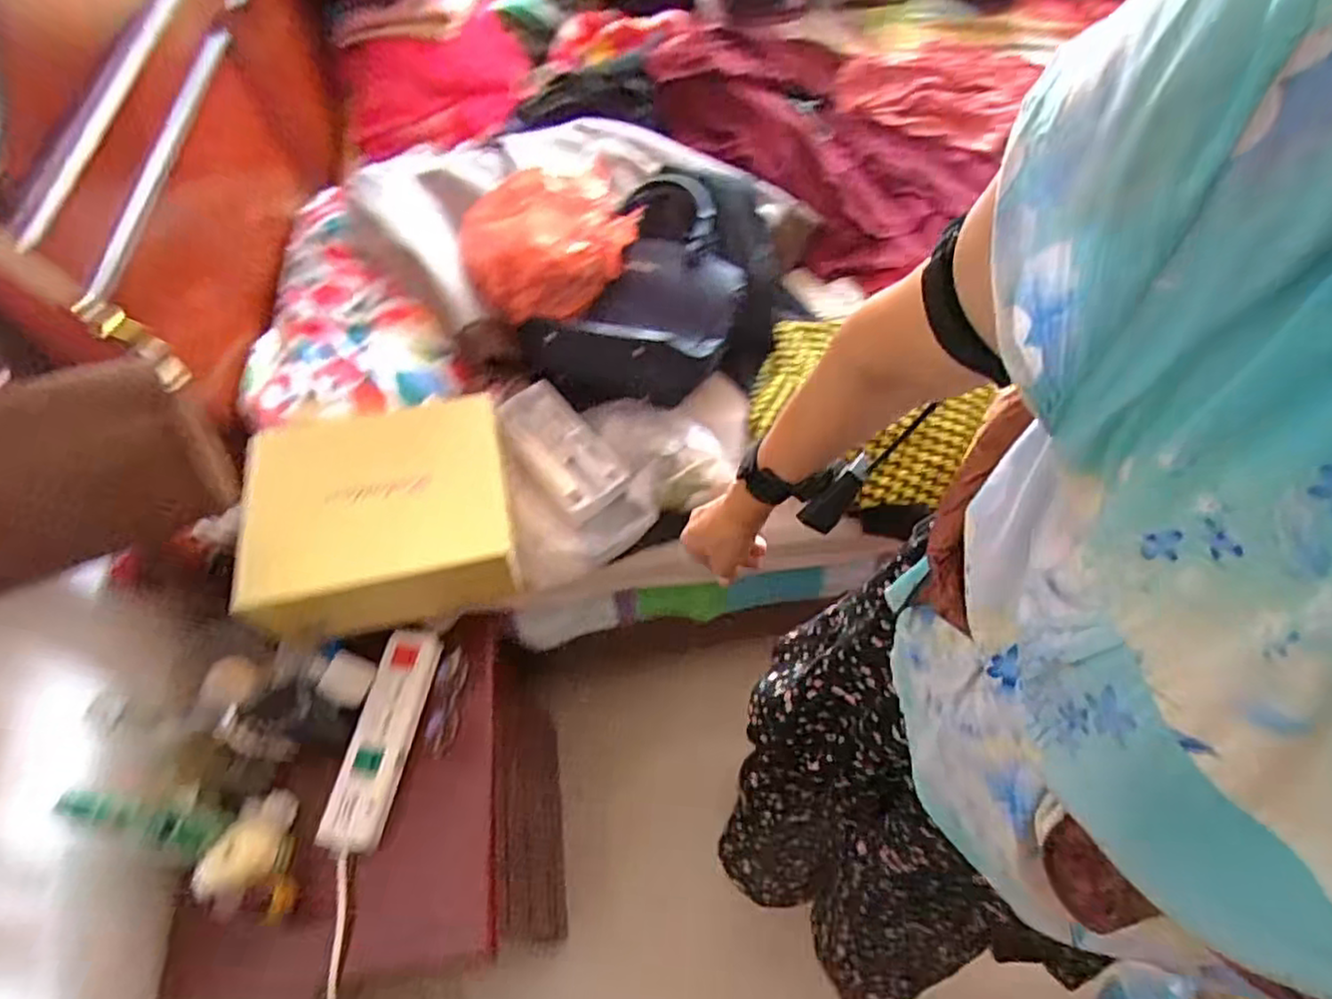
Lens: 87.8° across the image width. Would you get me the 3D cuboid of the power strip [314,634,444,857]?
[{"bbox_3d":[-0.348,0.290,0.849,0.070,0.033,0.252,6,57,8],"label":"power strip"}]

